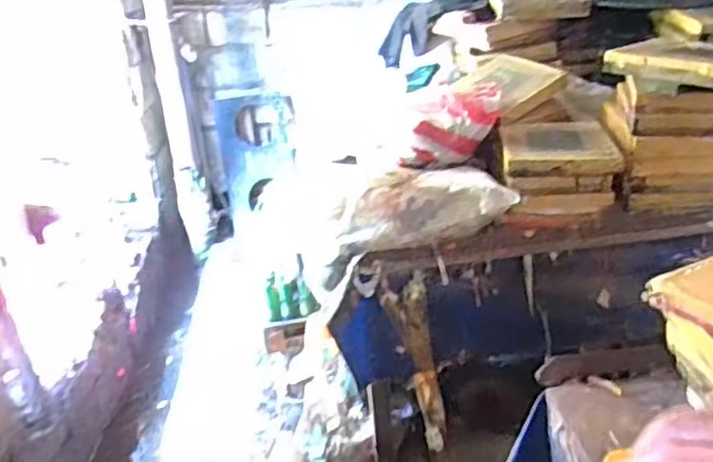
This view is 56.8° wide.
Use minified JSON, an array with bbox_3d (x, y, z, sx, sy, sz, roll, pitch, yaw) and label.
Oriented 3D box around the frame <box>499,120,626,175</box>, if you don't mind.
[{"bbox_3d":[0.459,-0.197,1.511,0.245,0.031,0.226,-1,34,6],"label":"frame"}]

